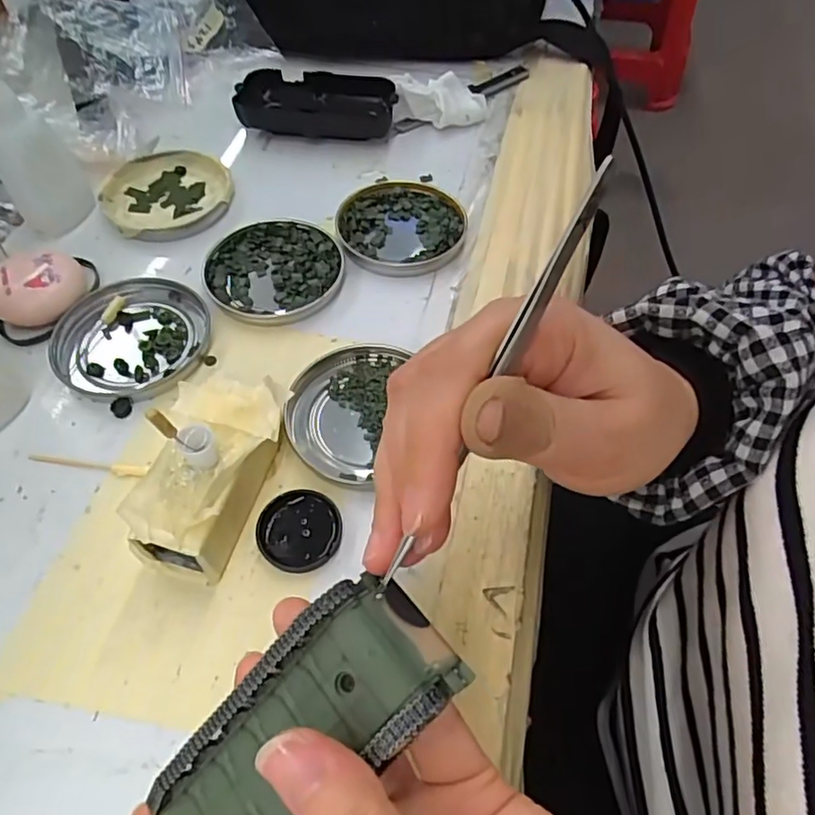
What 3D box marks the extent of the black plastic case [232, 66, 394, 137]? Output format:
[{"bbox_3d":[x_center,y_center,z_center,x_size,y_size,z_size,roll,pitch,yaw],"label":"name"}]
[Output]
[{"bbox_3d":[-0.065,-0.218,0.427,0.109,0.026,0.041,1,56,-1],"label":"black plastic case"}]

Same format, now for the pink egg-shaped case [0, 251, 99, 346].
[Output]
[{"bbox_3d":[-0.198,-0.064,0.324,0.056,0.022,0.044,-32,62,-21],"label":"pink egg-shaped case"}]

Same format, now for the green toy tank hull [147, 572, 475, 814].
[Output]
[{"bbox_3d":[-0.031,0.092,0.164,0.095,0.019,0.042,-46,65,3],"label":"green toy tank hull"}]

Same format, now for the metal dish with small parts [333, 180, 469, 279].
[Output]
[{"bbox_3d":[-0.003,-0.114,0.370,0.076,0.009,0.083,1,56,-1],"label":"metal dish with small parts"}]

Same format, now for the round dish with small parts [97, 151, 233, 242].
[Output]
[{"bbox_3d":[-0.154,-0.137,0.384,0.078,0.011,0.078,1,56,-1],"label":"round dish with small parts"}]

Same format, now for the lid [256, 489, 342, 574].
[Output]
[{"bbox_3d":[-0.047,0.053,0.259,0.035,0.006,0.034,1,56,-1],"label":"lid"}]

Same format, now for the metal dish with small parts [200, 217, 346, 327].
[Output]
[{"bbox_3d":[-0.077,-0.080,0.346,0.077,0.008,0.077,1,56,-1],"label":"metal dish with small parts"}]

